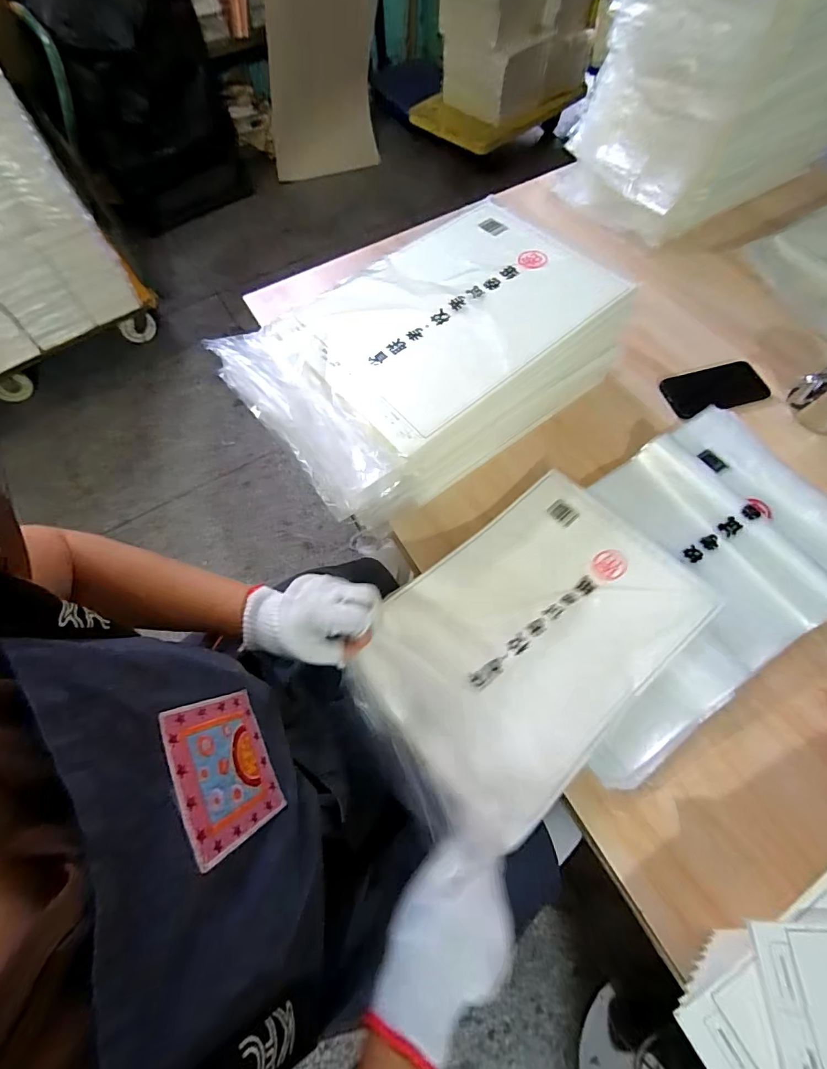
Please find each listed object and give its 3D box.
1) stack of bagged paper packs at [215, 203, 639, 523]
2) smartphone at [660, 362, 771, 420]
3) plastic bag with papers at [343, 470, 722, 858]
[{"bbox_3d":[0.026,-0.236,0.603,0.470,0.165,0.269,-37,69,-13],"label":"stack of bagged paper packs"},{"bbox_3d":[0.462,-0.225,0.667,0.141,0.014,0.082,-14,66,-3],"label":"smartphone"},{"bbox_3d":[0.128,0.111,0.494,0.385,0.051,0.256,-36,70,-24],"label":"plastic bag with papers"}]

